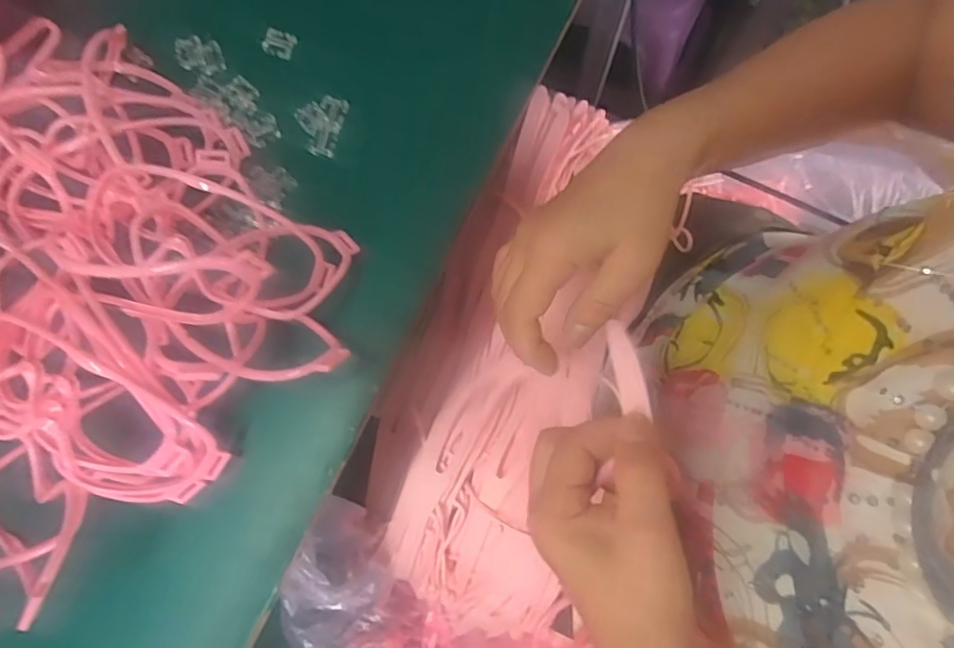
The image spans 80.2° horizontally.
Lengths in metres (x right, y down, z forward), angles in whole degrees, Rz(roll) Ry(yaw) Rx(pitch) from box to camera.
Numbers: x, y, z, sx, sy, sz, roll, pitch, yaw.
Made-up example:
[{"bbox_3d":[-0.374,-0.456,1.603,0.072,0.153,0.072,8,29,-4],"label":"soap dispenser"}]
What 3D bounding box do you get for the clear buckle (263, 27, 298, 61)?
[{"bbox_3d":[-0.129,-0.183,0.369,0.019,0.009,0.017,14,80,4],"label":"clear buckle"}]

